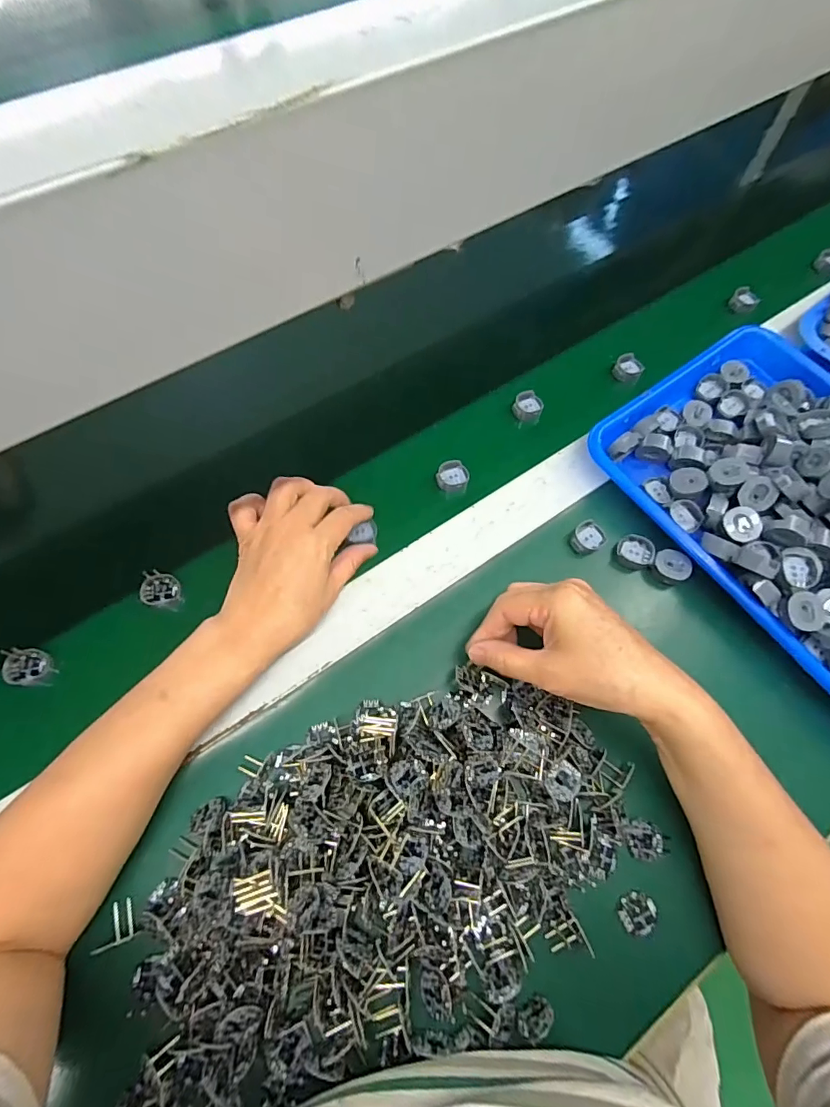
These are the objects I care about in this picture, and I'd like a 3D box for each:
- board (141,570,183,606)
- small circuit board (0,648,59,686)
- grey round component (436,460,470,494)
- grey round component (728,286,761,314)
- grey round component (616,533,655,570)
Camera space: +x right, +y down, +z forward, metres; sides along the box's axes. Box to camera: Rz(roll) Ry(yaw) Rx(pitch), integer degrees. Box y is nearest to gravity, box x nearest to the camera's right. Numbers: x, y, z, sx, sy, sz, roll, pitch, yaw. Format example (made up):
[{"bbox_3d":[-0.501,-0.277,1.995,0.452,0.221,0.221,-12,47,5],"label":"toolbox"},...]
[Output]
[{"bbox_3d":[-0.208,0.028,0.392,0.028,0.004,0.031,-16,71,-21],"label":"board"},{"bbox_3d":[-0.293,0.086,0.366,0.034,0.008,0.027,5,70,-14],"label":"small circuit board"},{"bbox_3d":[0.035,-0.070,0.446,0.029,0.020,0.023,-3,68,-2],"label":"grey round component"},{"bbox_3d":[0.370,-0.284,0.539,0.028,0.013,0.026,0,67,-1],"label":"grey round component"},{"bbox_3d":[0.187,-0.002,0.409,0.028,0.014,0.027,0,67,-1],"label":"grey round component"}]

